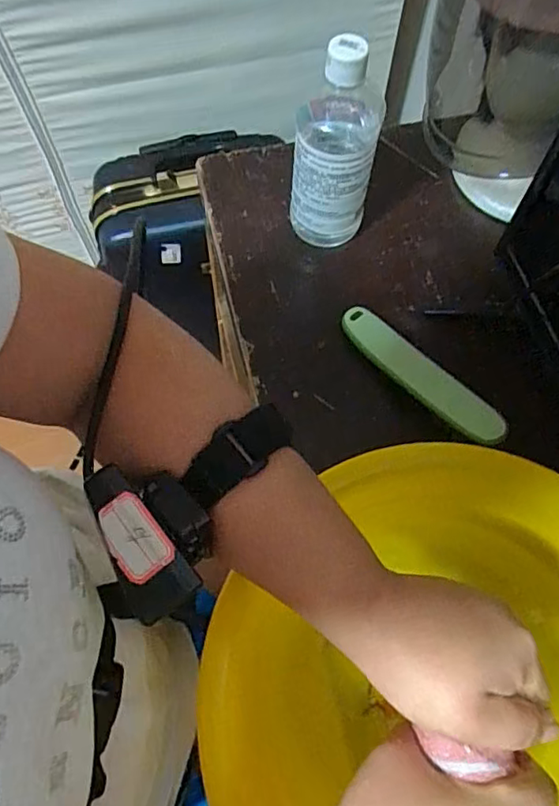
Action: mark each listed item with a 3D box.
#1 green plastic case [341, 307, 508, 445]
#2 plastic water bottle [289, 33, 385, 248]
[{"bbox_3d":[0.114,-0.025,0.461,0.034,0.014,0.162,-36,59,-15],"label":"green plastic case"},{"bbox_3d":[0.046,-0.211,0.474,0.069,0.174,0.062,6,66,2],"label":"plastic water bottle"}]

